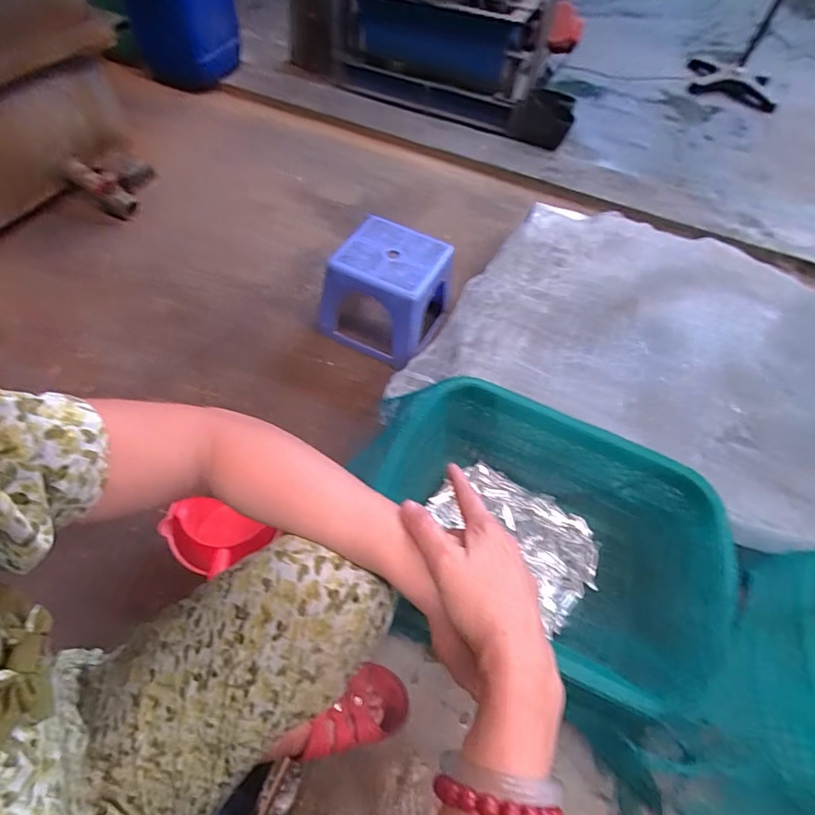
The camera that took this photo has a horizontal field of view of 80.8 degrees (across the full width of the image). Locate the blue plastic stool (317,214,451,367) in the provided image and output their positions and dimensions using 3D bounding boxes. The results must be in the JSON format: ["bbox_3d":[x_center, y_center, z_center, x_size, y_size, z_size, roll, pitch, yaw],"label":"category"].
[{"bbox_3d":[-0.046,-0.268,1.116,0.236,0.215,0.256,23,54,11],"label":"blue plastic stool"}]

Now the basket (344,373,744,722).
[{"bbox_3d":[0.186,0.176,0.706,0.488,0.179,0.298,24,54,12],"label":"basket"}]

